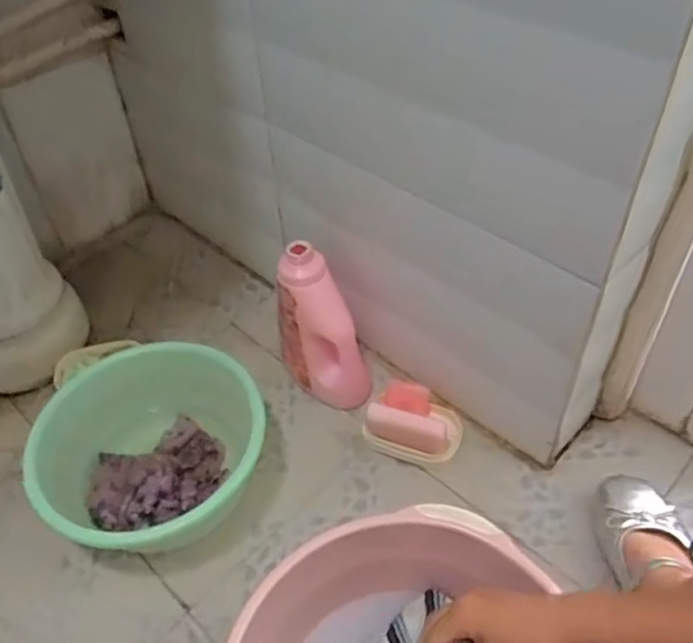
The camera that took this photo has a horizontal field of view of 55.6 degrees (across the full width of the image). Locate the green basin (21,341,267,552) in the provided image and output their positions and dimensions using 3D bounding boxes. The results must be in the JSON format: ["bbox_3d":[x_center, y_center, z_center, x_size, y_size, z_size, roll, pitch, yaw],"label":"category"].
[{"bbox_3d":[-0.223,0.161,0.770,0.224,0.130,0.253,2,45,7],"label":"green basin"}]

